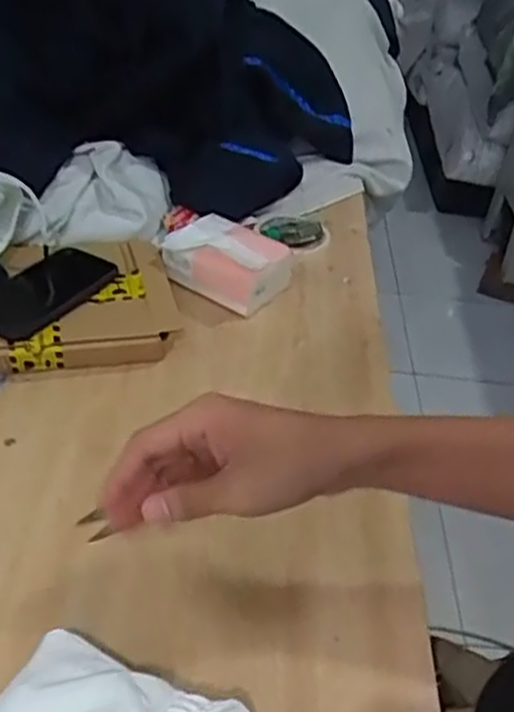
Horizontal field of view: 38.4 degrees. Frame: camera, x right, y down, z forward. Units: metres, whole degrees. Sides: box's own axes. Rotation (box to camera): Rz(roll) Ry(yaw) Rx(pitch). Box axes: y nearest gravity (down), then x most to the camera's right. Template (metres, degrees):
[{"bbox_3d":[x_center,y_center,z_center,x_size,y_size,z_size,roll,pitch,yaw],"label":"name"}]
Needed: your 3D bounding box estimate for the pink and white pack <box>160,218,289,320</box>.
[{"bbox_3d":[-0.028,-0.104,0.820,0.121,0.057,0.102,27,42,23],"label":"pink and white pack"}]

